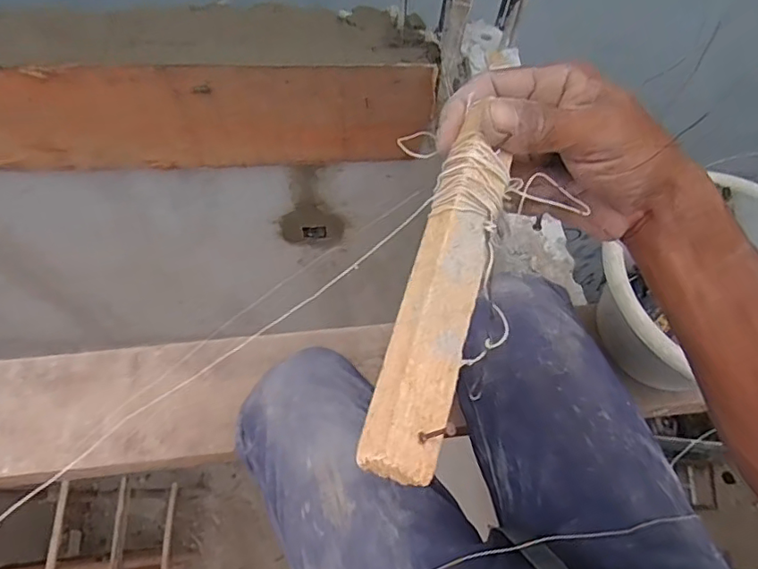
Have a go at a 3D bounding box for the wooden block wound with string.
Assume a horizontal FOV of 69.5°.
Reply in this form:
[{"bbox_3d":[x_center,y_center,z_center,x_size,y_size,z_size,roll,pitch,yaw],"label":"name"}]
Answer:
[{"bbox_3d":[0.030,0.003,0.251,0.036,0.016,0.166,16,67,5],"label":"wooden block wound with string"}]

